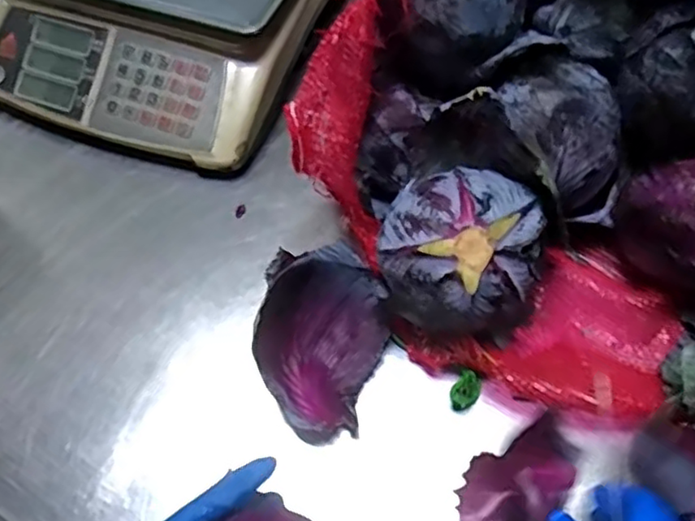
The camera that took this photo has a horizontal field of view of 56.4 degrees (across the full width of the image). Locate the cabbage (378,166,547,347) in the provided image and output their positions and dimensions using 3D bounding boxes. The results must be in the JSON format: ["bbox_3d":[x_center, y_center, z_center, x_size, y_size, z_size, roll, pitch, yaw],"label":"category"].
[{"bbox_3d":[0.094,-0.003,0.514,0.129,0.104,0.109,11,61,9],"label":"cabbage"}]

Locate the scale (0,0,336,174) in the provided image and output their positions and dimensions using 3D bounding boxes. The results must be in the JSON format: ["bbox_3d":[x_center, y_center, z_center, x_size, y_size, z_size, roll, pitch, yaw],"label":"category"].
[{"bbox_3d":[-0.195,-0.298,0.726,0.355,0.109,0.375,18,62,13],"label":"scale"}]

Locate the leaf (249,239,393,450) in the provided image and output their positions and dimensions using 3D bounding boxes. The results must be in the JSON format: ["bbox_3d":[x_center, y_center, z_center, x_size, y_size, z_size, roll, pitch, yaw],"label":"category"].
[{"bbox_3d":[-0.017,0.054,0.523,0.097,0.082,0.153,3,60,5],"label":"leaf"}]

